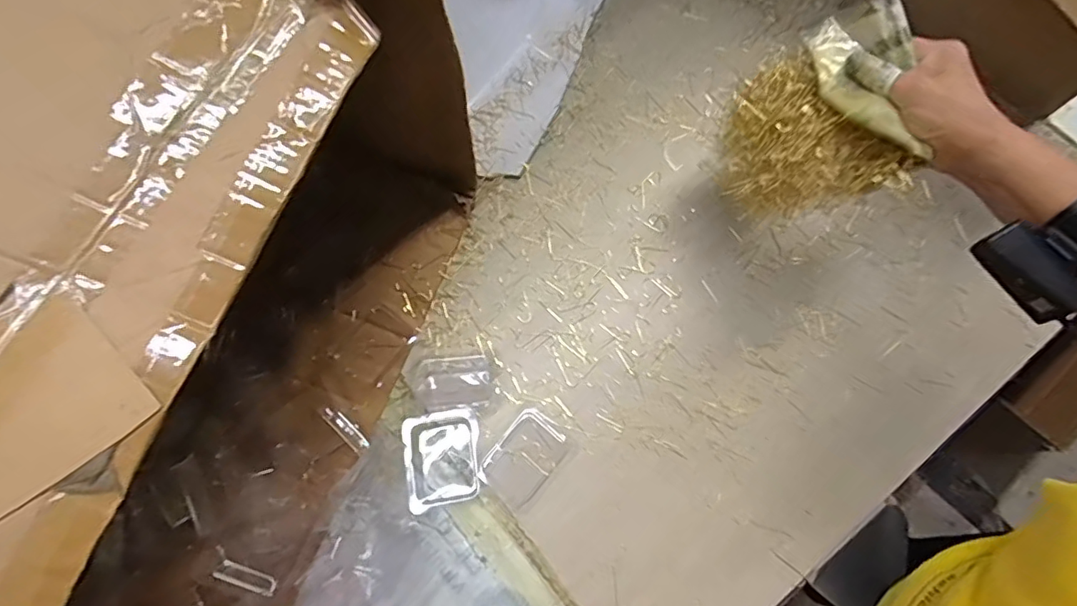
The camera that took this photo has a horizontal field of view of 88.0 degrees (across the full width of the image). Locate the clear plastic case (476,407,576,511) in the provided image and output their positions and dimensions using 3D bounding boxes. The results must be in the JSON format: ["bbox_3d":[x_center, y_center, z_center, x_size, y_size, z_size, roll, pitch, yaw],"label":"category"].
[{"bbox_3d":[-0.014,0.153,0.552,0.061,0.013,0.087,39,78,12],"label":"clear plastic case"}]

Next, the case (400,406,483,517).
[{"bbox_3d":[-0.097,0.155,0.558,0.076,0.010,0.089,-9,73,-1],"label":"case"}]

